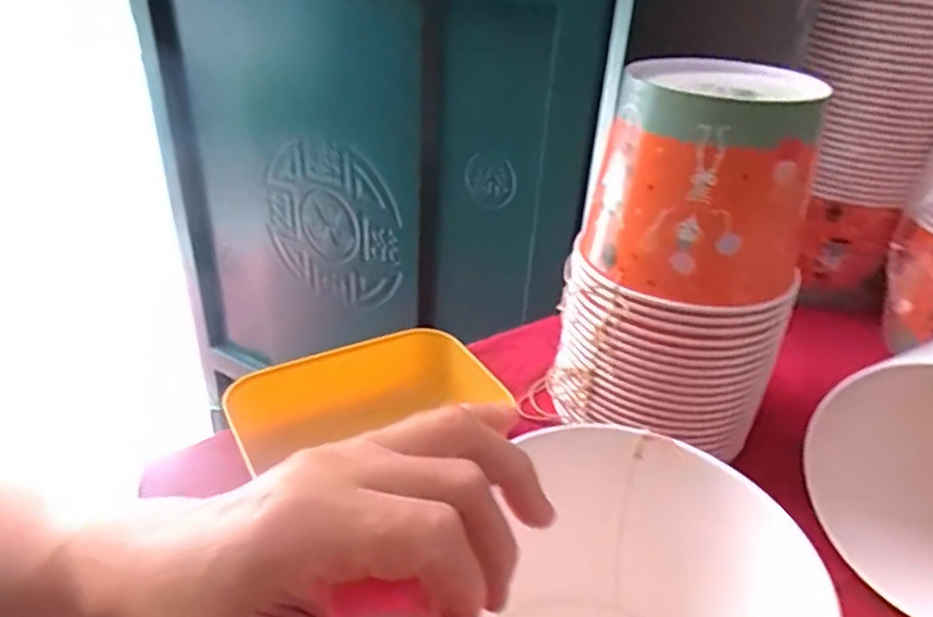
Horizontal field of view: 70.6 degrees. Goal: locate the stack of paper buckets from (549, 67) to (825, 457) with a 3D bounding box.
[{"bbox_3d":[0.154,-0.033,0.494,0.155,0.265,0.133,9,31,8],"label":"stack of paper buckets"}]

